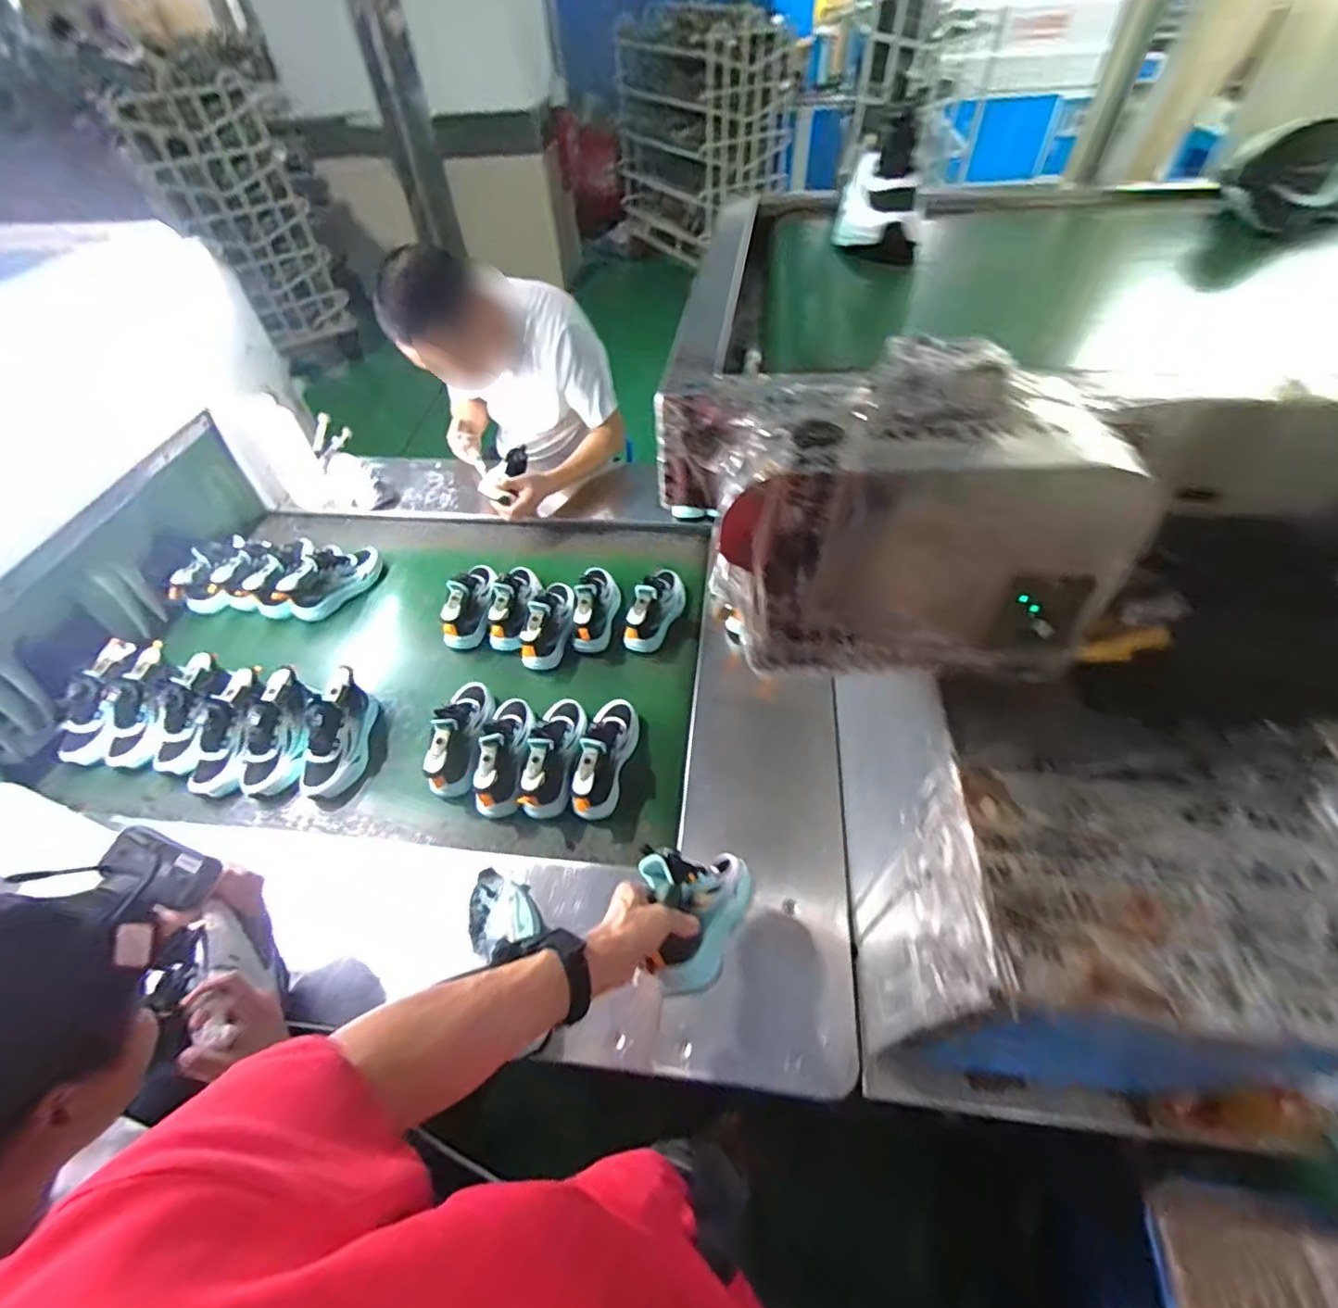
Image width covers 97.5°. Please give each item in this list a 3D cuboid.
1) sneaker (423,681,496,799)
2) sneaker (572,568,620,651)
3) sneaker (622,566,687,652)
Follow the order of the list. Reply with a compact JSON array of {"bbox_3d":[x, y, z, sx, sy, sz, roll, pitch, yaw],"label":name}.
[{"bbox_3d":[-0.347,0.123,0.983,0.077,0.100,0.220,-2,52,2],"label":"sneaker"},{"bbox_3d":[-0.144,-0.105,1.160,0.080,0.106,0.206,4,52,6],"label":"sneaker"},{"bbox_3d":[-0.022,-0.098,1.145,0.068,0.100,0.209,16,54,16],"label":"sneaker"}]

